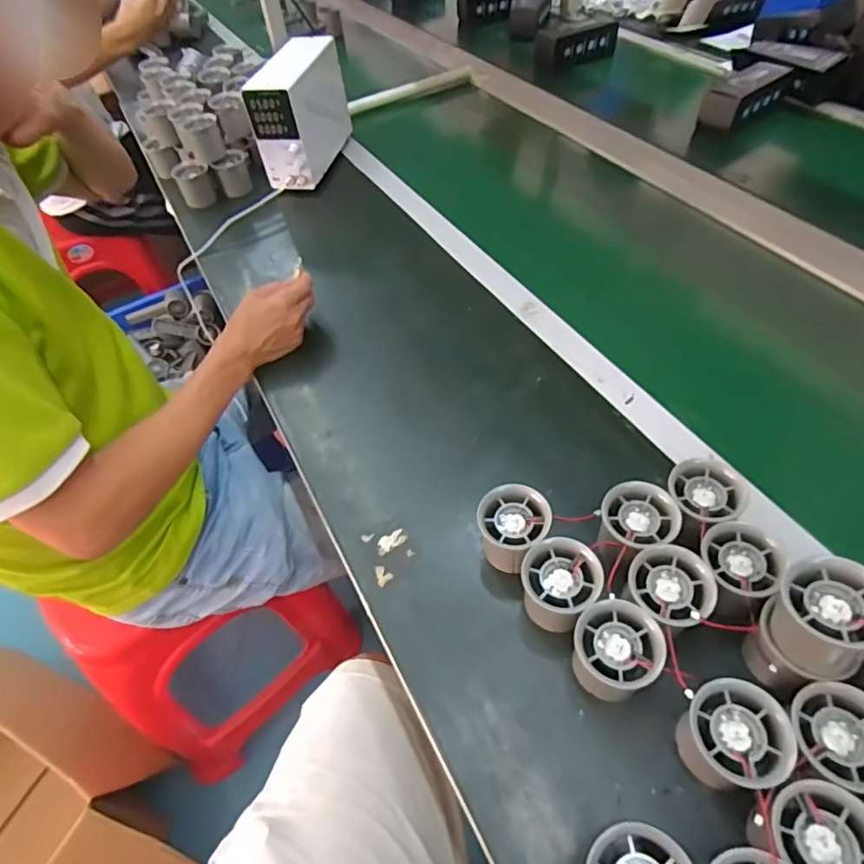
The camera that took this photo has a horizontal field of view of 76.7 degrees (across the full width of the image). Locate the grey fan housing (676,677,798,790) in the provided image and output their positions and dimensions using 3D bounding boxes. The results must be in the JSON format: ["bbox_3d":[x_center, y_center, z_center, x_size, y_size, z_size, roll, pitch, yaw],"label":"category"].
[{"bbox_3d":[0.187,0.193,0.344,0.052,0.062,0.056,-3,51,4],"label":"grey fan housing"}]

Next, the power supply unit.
[{"bbox_3d":[-0.207,-0.504,0.866,0.080,0.151,0.201,8,52,12],"label":"power supply unit"}]

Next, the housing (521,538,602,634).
[{"bbox_3d":[0.096,0.118,0.415,0.055,0.061,0.050,-3,51,4],"label":"housing"}]

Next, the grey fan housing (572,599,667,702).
[{"bbox_3d":[0.127,0.156,0.384,0.055,0.064,0.051,-3,51,4],"label":"grey fan housing"}]

